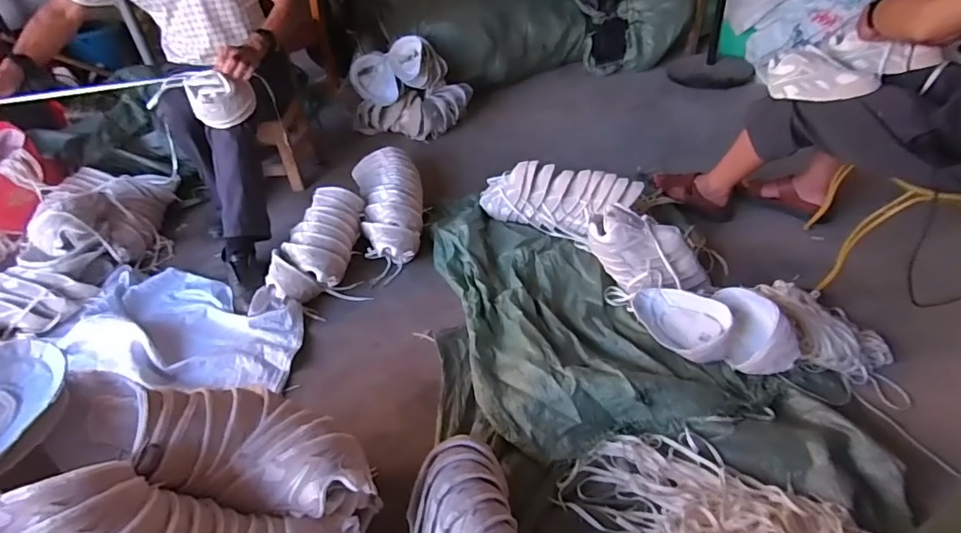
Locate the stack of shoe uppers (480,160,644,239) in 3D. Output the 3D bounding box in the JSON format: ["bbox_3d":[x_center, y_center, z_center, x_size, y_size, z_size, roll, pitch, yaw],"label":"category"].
[{"bbox_3d":[0.212,-0.200,1.448,0.449,0.153,0.119,16,44,23],"label":"stack of shoe uppers"}]

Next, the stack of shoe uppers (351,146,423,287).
[{"bbox_3d":[-0.275,-0.211,1.559,0.200,0.123,0.550,-12,41,-9],"label":"stack of shoe uppers"}]

